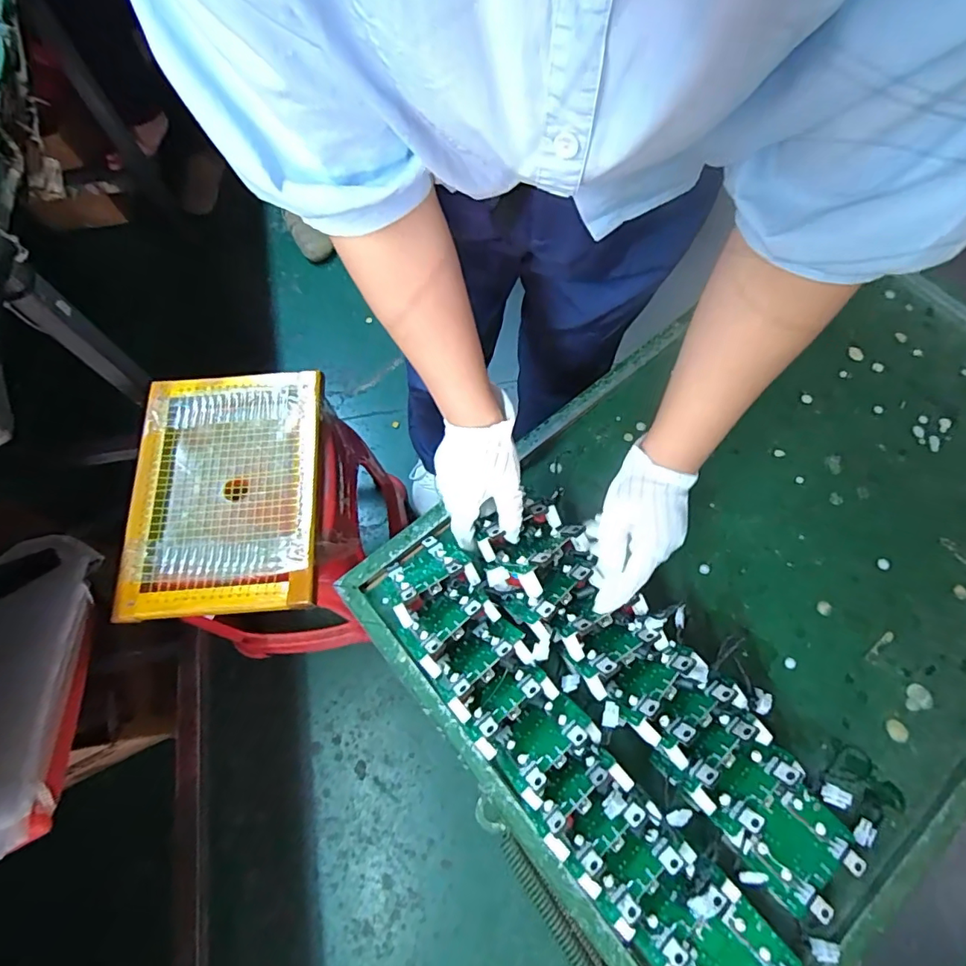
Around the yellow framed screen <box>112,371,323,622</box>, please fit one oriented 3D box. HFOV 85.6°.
[{"bbox_3d":[-0.349,0.007,0.719,0.240,0.041,0.334,-4,68,-2],"label":"yellow framed screen"}]

